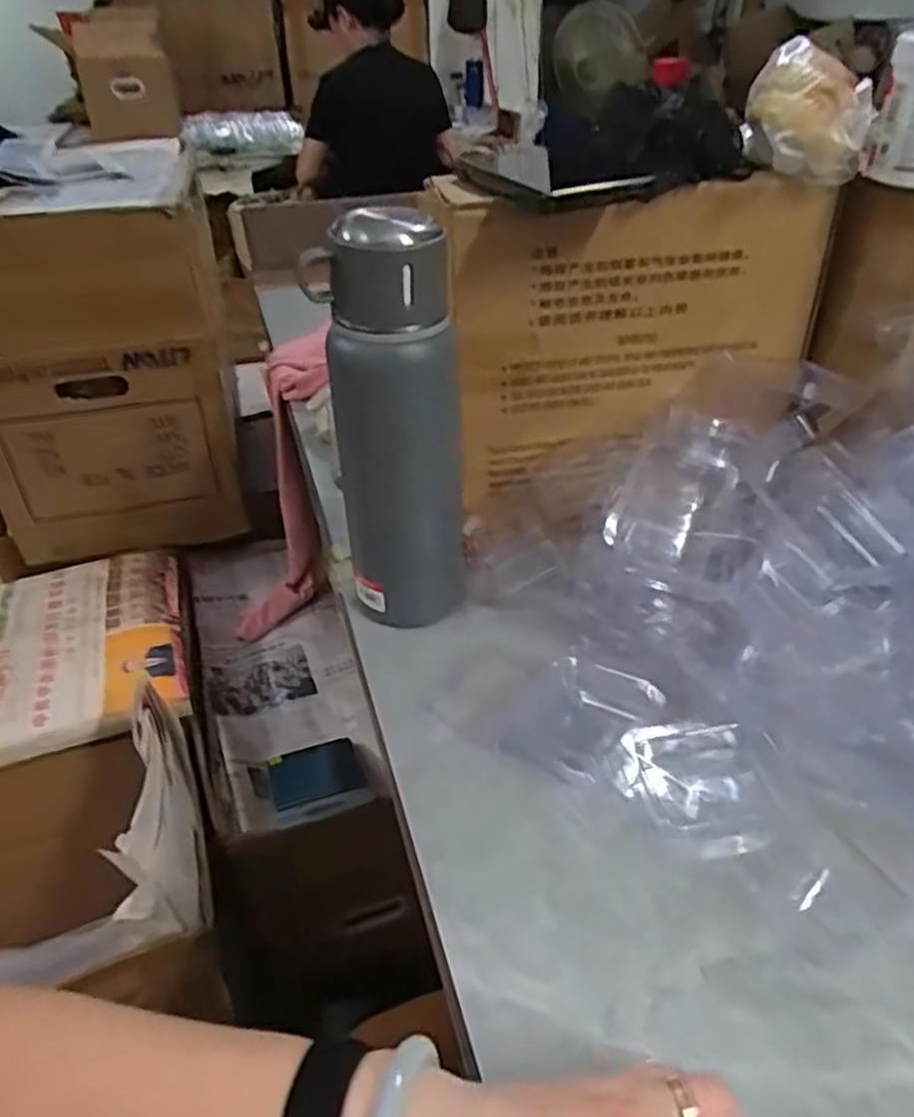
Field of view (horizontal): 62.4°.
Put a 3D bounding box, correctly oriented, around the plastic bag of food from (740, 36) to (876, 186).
[{"bbox_3d":[0.228,-0.288,0.492,0.078,0.068,0.093,12,38,18],"label":"plastic bag of food"}]

